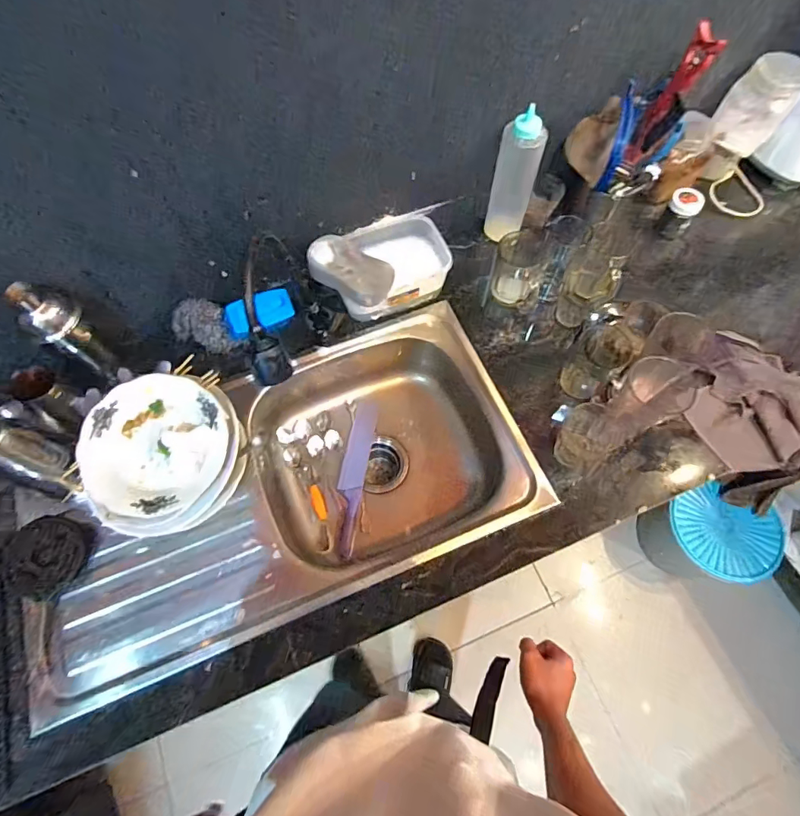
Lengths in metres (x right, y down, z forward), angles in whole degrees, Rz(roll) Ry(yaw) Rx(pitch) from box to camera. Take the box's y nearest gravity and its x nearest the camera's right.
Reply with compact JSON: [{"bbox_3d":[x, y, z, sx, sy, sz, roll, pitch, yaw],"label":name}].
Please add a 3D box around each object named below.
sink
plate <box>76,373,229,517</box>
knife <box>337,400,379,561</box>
[{"bbox_3d":[-0.172,0.136,0.744,0.730,0.156,0.395,-23,67,-8],"label":"sink"},{"bbox_3d":[-0.324,0.047,0.595,0.176,0.035,0.178,0,78,-1],"label":"plate"},{"bbox_3d":[-0.082,0.117,0.808,0.043,0.019,0.290,7,66,5],"label":"knife"}]

